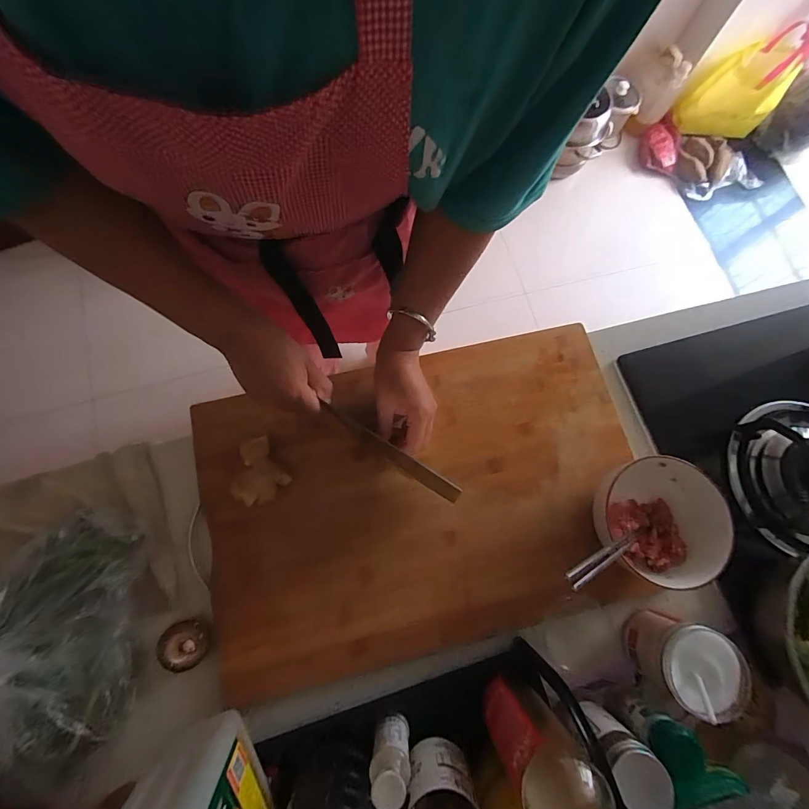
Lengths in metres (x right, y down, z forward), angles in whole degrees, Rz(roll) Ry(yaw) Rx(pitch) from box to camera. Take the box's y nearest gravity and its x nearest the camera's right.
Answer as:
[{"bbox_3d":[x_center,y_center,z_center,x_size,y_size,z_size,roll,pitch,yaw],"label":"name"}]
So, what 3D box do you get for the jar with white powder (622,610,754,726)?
[{"bbox_3d":[0.308,0.284,0.430,0.085,0.082,0.079,0,73,0],"label":"jar with white powder"}]

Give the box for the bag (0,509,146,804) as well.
[{"bbox_3d":[-0.383,0.250,0.415,0.161,0.084,0.249,-6,73,-2],"label":"bag"}]

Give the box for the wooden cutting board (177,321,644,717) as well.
[{"bbox_3d":[0.027,0.110,0.491,0.554,0.030,0.361,-13,74,-4],"label":"wooden cutting board"}]

